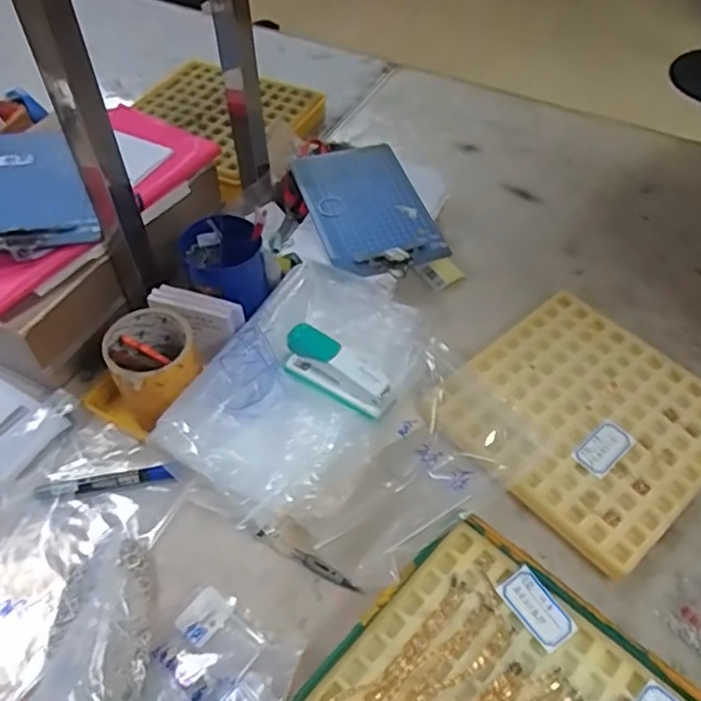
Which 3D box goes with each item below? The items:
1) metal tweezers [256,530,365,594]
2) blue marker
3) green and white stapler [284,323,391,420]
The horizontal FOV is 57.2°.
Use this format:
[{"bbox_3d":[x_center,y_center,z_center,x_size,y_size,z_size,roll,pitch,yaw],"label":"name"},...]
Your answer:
[{"bbox_3d":[-0.039,0.196,0.599,0.115,0.017,0.011,24,56,18],"label":"metal tweezers"},{"bbox_3d":[-0.246,0.134,0.646,0.133,0.011,0.018,-9,53,-6],"label":"blue marker"},{"bbox_3d":[-0.015,0.023,0.652,0.116,0.061,0.033,32,59,23],"label":"green and white stapler"}]

